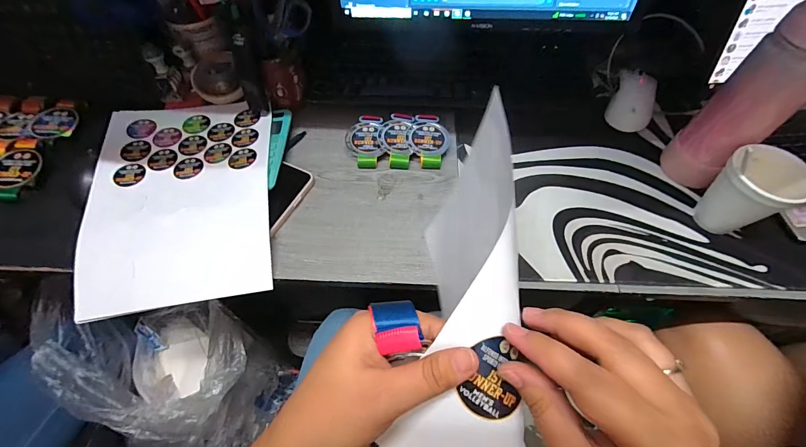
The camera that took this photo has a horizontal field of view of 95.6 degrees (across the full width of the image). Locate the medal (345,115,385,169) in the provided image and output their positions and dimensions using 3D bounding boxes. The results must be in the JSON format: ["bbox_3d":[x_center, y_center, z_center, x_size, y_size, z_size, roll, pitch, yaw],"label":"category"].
[{"bbox_3d":[-0.053,-0.116,0.512,0.050,0.018,0.082,-3,57,-3],"label":"medal"}]

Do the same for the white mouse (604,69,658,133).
[{"bbox_3d":[0.336,-0.182,0.532,0.057,0.046,0.087,23,59,14],"label":"white mouse"}]

